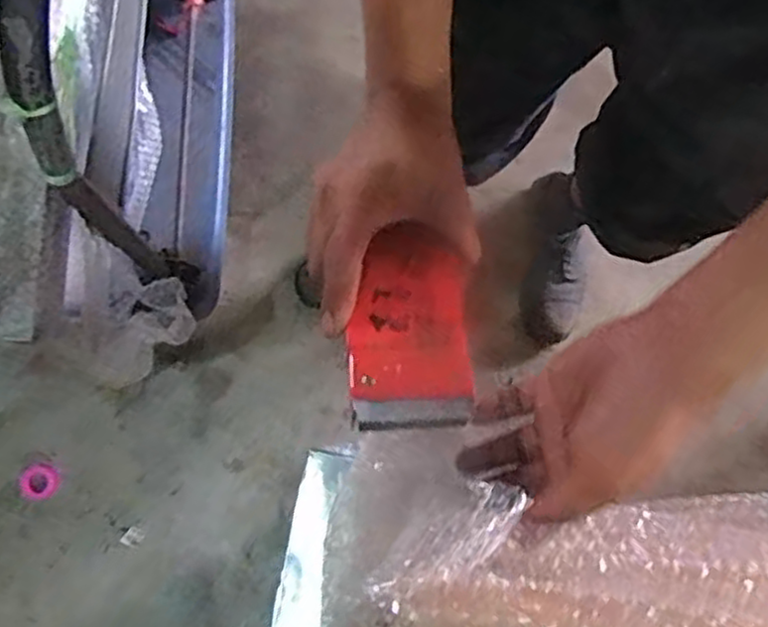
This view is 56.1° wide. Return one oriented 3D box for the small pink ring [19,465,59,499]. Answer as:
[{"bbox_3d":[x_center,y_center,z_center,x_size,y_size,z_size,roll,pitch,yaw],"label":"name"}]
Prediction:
[{"bbox_3d":[-0.558,0.272,1.165,0.058,0.011,0.058,2,81,-14],"label":"small pink ring"}]

